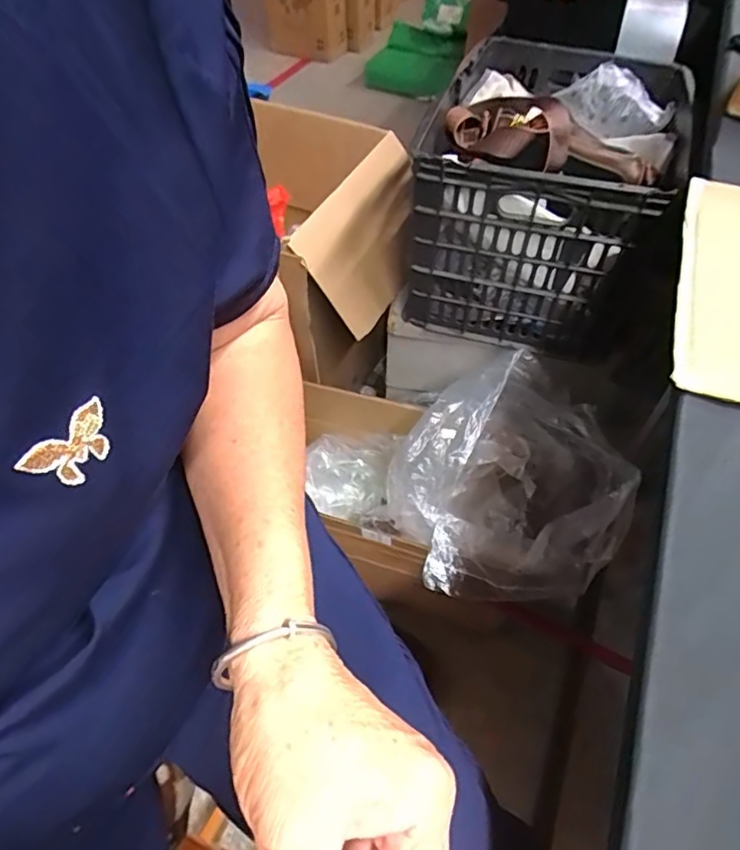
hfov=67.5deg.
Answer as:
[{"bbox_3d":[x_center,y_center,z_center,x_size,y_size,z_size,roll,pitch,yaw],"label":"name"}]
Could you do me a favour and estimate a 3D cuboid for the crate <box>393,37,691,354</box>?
[{"bbox_3d":[0.287,-0.395,0.911,0.343,0.281,0.482,18,53,14],"label":"crate"}]

